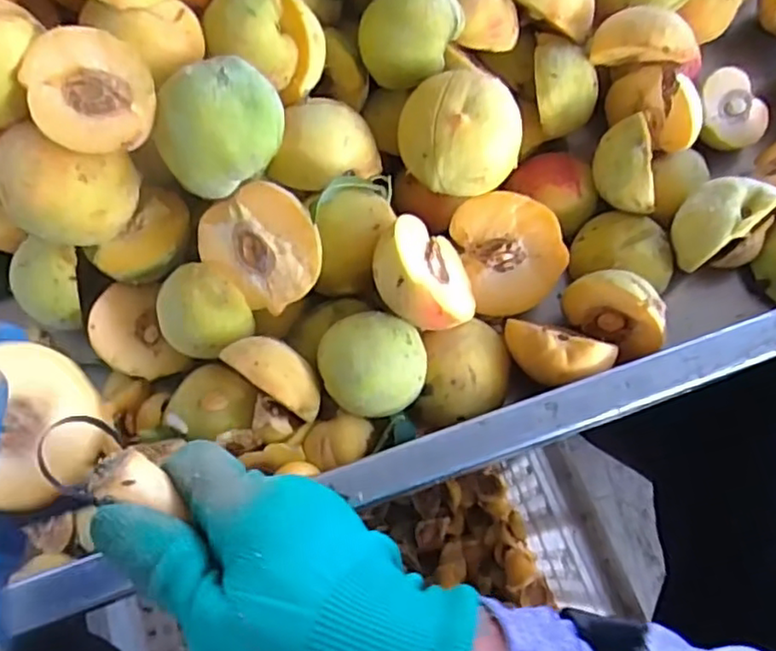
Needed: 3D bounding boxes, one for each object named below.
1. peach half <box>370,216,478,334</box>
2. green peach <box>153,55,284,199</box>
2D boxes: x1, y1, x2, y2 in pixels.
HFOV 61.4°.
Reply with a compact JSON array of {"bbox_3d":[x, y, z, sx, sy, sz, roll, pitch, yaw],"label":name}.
[{"bbox_3d":[0.017,-0.025,0.348,0.025,0.059,0.057,-30,59,35],"label":"peach half"},{"bbox_3d":[-0.080,-0.093,0.323,0.060,0.054,0.048,-29,72,-10],"label":"green peach"}]

